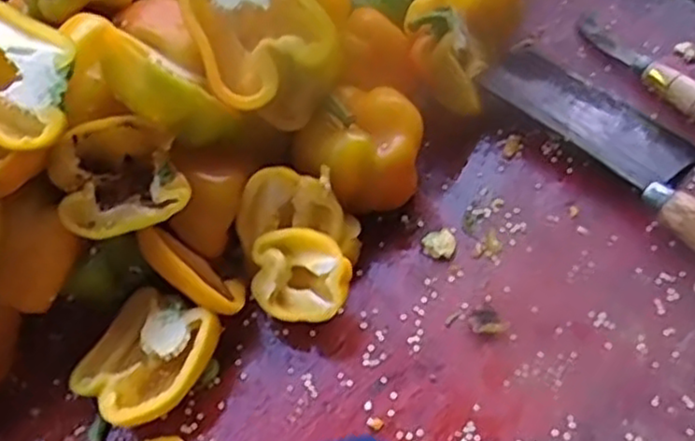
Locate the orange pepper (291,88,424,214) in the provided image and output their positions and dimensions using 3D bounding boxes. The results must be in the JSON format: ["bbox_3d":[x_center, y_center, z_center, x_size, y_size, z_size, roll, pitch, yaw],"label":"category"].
[{"bbox_3d":[0.013,-0.051,0.539,0.079,0.073,0.085,35,66,28],"label":"orange pepper"}]

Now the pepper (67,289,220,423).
[{"bbox_3d":[-0.137,0.093,0.483,0.081,0.034,0.087,25,63,22],"label":"pepper"}]

